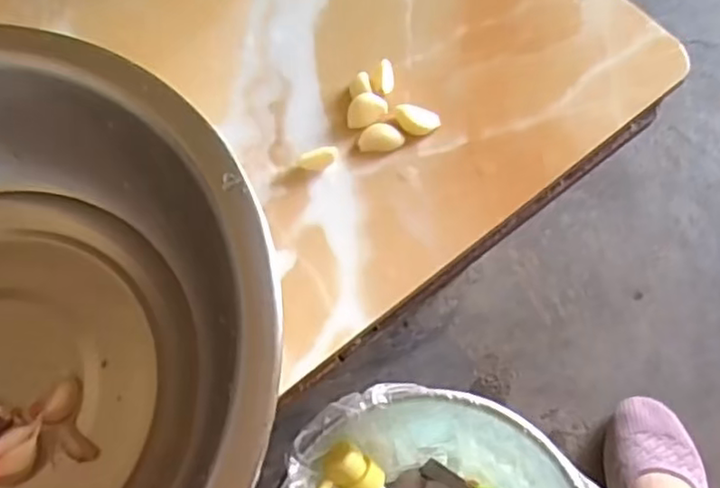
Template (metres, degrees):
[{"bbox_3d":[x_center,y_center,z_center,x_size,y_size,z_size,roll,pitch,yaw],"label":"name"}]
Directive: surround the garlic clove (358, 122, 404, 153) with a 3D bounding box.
[{"bbox_3d":[0.011,-0.058,0.367,0.023,0.007,0.014,-5,67,-2],"label":"garlic clove"}]

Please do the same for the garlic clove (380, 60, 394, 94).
[{"bbox_3d":[0.015,-0.092,0.377,0.008,0.012,0.018,-3,67,-1],"label":"garlic clove"}]

